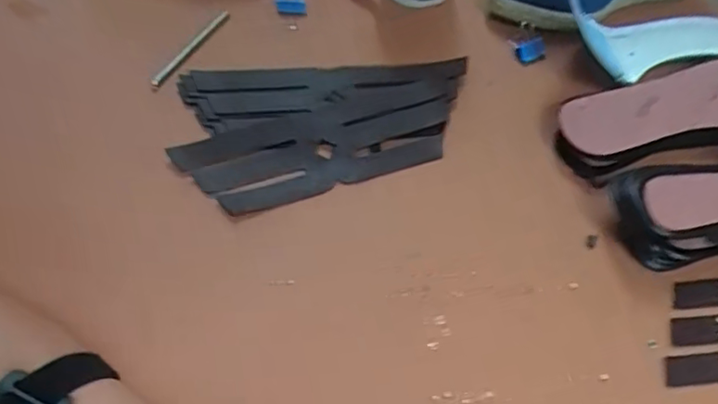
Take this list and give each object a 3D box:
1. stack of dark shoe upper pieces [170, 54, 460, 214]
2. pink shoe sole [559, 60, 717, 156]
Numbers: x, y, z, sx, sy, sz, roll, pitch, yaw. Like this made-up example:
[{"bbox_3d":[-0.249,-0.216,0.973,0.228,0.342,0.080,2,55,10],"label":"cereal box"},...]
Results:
[{"bbox_3d":[-0.026,-0.057,0.474,0.219,0.019,0.124,-2,57,-8],"label":"stack of dark shoe upper pieces"},{"bbox_3d":[0.265,-0.075,0.471,0.219,0.023,0.067,-10,58,-12],"label":"pink shoe sole"}]

